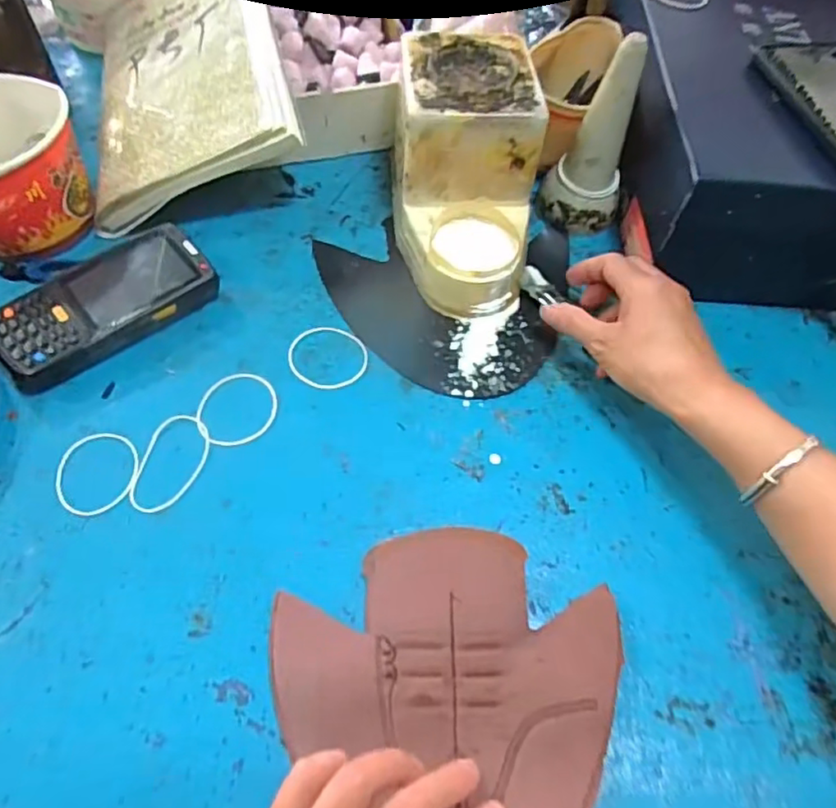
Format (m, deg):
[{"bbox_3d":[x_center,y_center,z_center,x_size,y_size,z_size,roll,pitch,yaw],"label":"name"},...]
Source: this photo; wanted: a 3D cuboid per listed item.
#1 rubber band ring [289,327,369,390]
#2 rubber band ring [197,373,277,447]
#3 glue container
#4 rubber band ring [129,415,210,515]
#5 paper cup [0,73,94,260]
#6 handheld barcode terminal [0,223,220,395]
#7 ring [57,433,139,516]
[{"bbox_3d":[-0.065,-0.035,0.433,0.056,0.004,0.056,2,58,-3],"label":"rubber band ring"},{"bbox_3d":[-0.122,0.002,0.405,0.052,0.004,0.057,2,58,-3],"label":"rubber band ring"},{"bbox_3d":[0.035,-0.176,0.461,0.104,0.114,0.192,4,58,-2],"label":"glue container"},{"bbox_3d":[-0.158,0.038,0.385,0.038,0.004,0.068,12,62,3],"label":"rubber band ring"},{"bbox_3d":[-0.315,-0.173,0.455,0.111,0.084,0.112,2,58,-3],"label":"paper cup"},{"bbox_3d":[-0.219,-0.068,0.427,0.150,0.029,0.073,-39,68,-24],"label":"handheld barcode terminal"},{"bbox_3d":[-0.202,0.043,0.378,0.048,0.004,0.056,-9,59,-10],"label":"ring"}]

